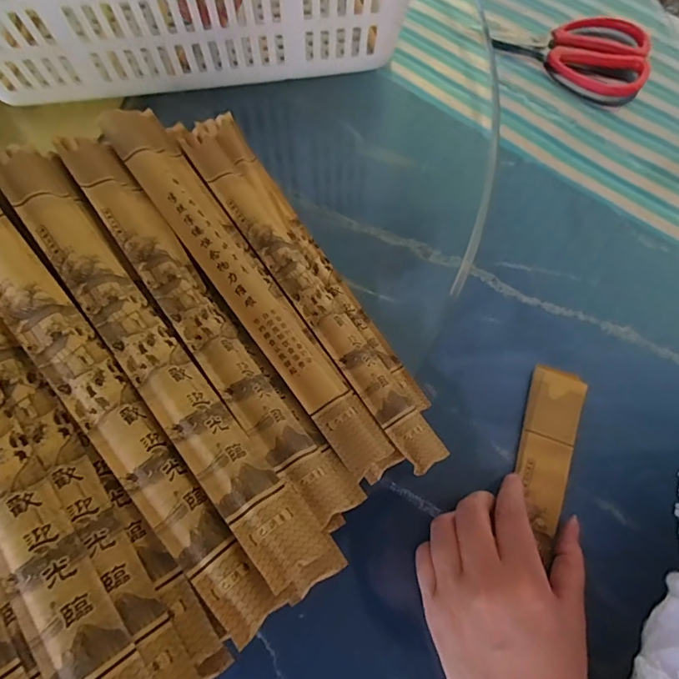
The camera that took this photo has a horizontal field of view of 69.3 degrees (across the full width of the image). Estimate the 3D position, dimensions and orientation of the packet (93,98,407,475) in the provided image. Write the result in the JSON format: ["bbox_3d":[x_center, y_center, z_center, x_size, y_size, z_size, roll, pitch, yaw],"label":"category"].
[{"bbox_3d":[-0.058,-0.037,0.283,0.039,0.010,0.268,-23,70,-42],"label":"packet"}]

